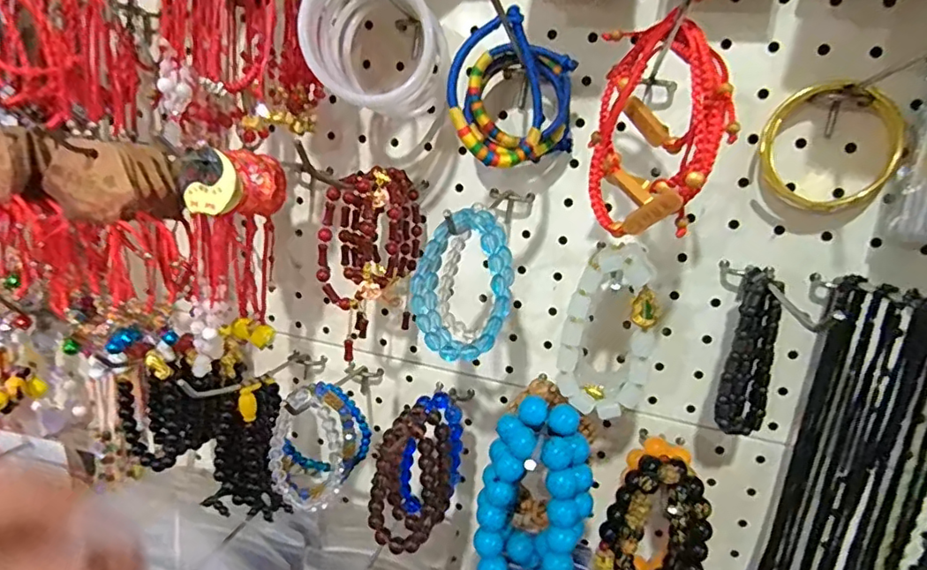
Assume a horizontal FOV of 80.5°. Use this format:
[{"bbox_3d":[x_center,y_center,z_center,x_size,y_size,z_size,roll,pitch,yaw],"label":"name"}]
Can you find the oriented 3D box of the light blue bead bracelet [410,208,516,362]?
[{"bbox_3d":[-0.001,-0.001,0.283,0.049,0.074,0.030,6,15,-3],"label":"light blue bead bracelet"}]

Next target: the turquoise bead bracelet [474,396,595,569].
[{"bbox_3d":[0.040,0.121,0.305,0.057,0.108,0.027,10,15,10],"label":"turquoise bead bracelet"}]

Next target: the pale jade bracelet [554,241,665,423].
[{"bbox_3d":[0.077,0.024,0.289,0.046,0.089,0.015,10,15,11],"label":"pale jade bracelet"}]

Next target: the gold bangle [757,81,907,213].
[{"bbox_3d":[0.200,-0.074,0.299,0.066,0.066,0.019,12,15,17],"label":"gold bangle"}]

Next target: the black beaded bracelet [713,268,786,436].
[{"bbox_3d":[0.154,0.037,0.292,0.023,0.085,0.018,16,17,31],"label":"black beaded bracelet"}]

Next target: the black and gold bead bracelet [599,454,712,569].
[{"bbox_3d":[0.104,0.134,0.296,0.051,0.083,0.021,12,15,18],"label":"black and gold bead bracelet"}]

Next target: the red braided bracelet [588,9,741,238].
[{"bbox_3d":[0.087,-0.071,0.252,0.034,0.089,0.069,4,15,-13],"label":"red braided bracelet"}]

